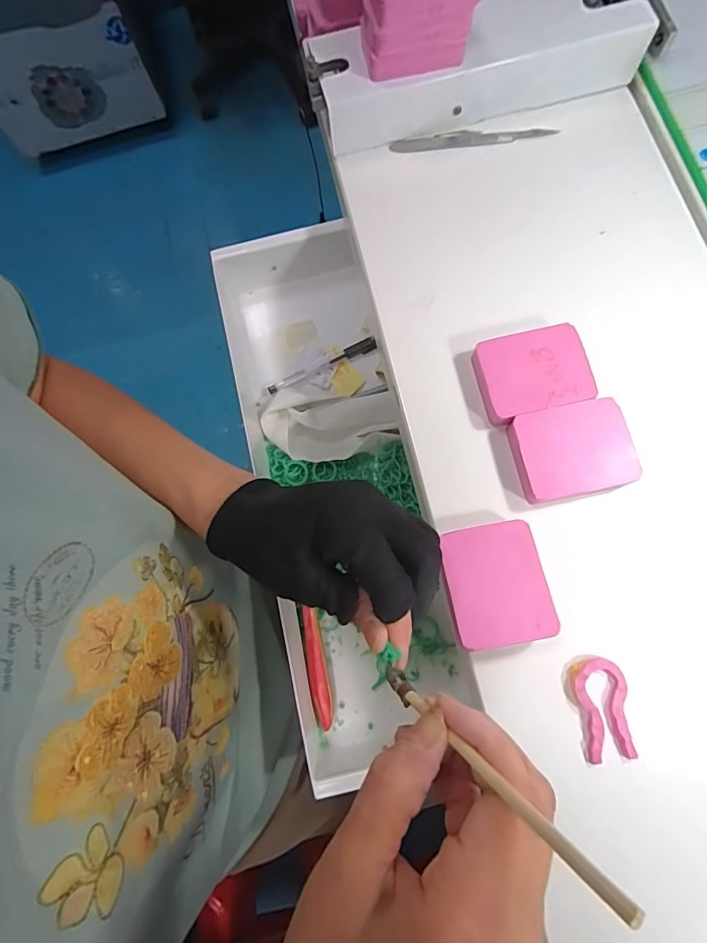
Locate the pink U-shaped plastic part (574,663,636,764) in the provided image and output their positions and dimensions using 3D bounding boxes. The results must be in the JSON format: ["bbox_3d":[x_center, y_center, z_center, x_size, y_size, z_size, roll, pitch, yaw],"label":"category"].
[{"bbox_3d":[0.149,0.141,0.280,0.029,0.006,0.054,-7,75,0],"label":"pink U-shaped plastic part"}]

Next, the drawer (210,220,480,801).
[{"bbox_3d":[-0.015,0.007,0.413,0.192,0.077,0.458,-14,76,0],"label":"drawer"}]

